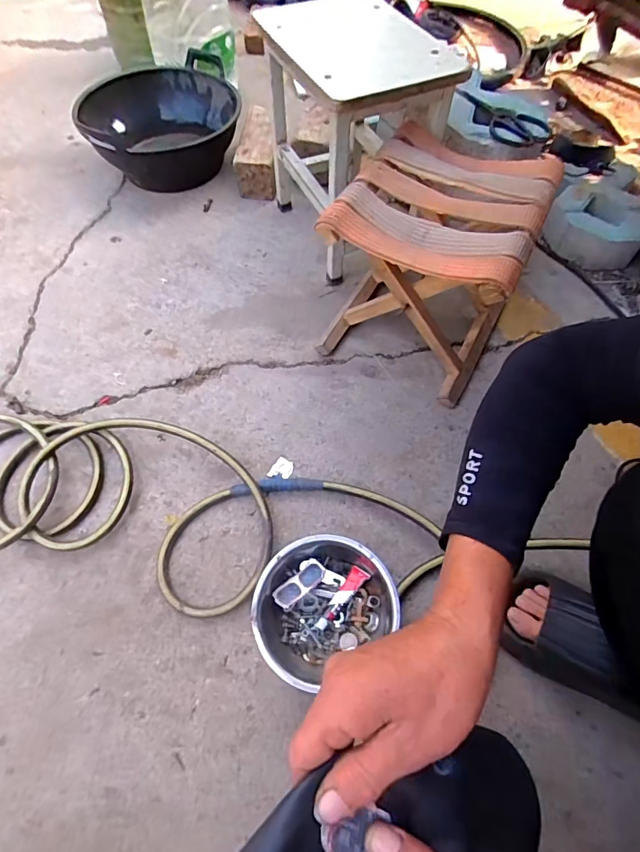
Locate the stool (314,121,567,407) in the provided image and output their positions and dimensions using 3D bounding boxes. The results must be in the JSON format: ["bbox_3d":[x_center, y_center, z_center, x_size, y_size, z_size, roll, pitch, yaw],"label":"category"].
[{"bbox_3d":[0.184,-0.272,0.766,0.283,0.283,0.303,25,66,13],"label":"stool"}]

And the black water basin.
[{"bbox_3d":[-0.370,-0.716,1.077,0.364,0.145,0.286,-26,65,-12],"label":"black water basin"}]

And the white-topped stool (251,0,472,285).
[{"bbox_3d":[0.074,-0.542,0.872,0.280,0.370,0.294,-20,63,-12],"label":"white-topped stool"}]

